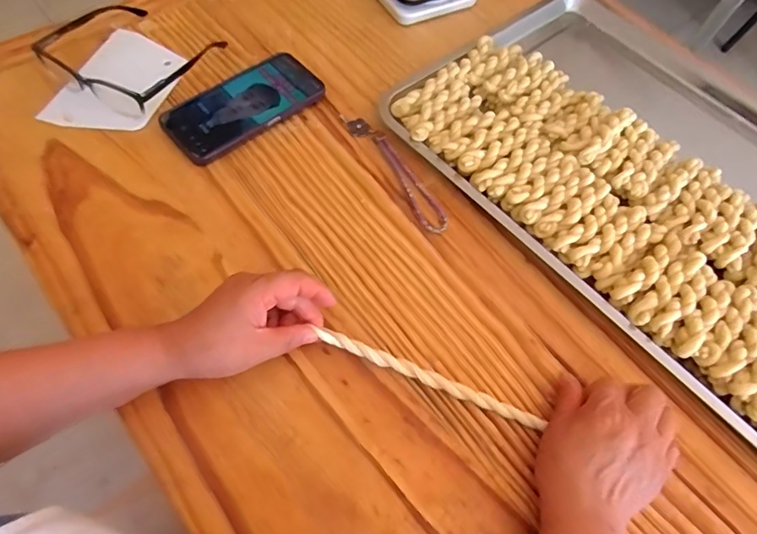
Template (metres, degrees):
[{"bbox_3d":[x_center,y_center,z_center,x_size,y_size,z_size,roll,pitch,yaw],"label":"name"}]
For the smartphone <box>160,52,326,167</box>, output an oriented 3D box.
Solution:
[{"bbox_3d":[-0.139,-0.168,0.499,0.159,0.018,0.075,-37,69,-21],"label":"smartphone"}]

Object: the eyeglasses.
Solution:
[{"bbox_3d":[-0.262,-0.230,0.503,0.154,0.047,0.142,27,63,8],"label":"eyeglasses"}]

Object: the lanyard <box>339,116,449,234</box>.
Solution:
[{"bbox_3d":[0.017,-0.099,0.479,0.028,0.007,0.163,-27,69,-19],"label":"lanyard"}]

